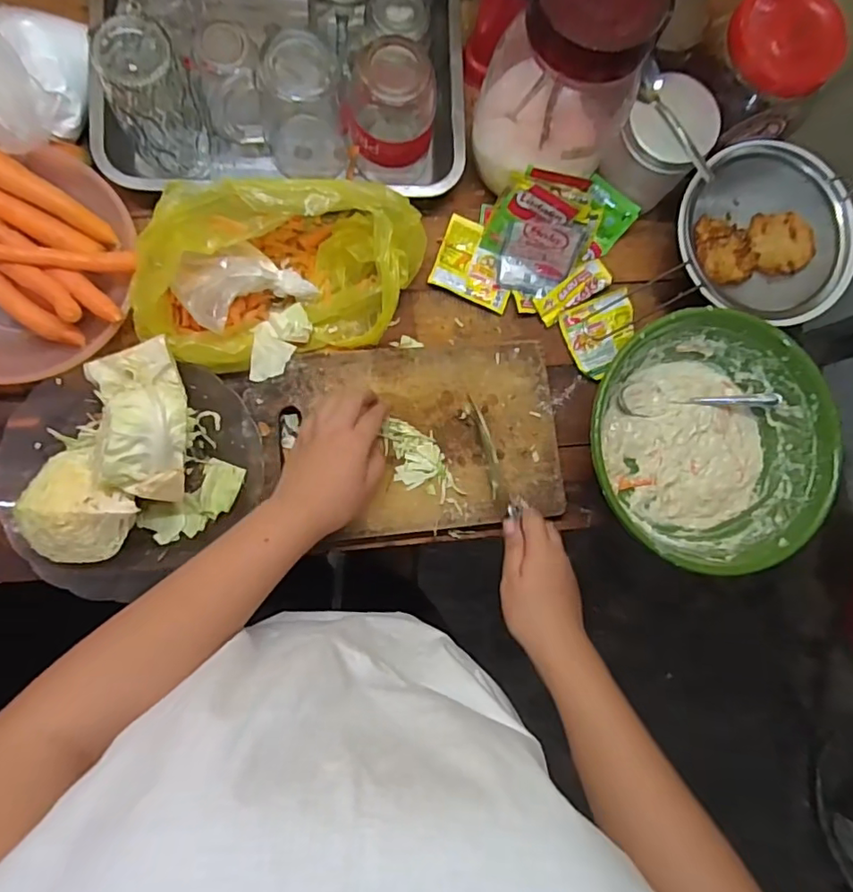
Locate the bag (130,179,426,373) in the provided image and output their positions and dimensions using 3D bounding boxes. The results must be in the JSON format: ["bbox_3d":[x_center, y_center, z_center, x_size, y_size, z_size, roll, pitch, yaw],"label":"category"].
[{"bbox_3d":[-0.128,-0.158,0.507,0.257,0.099,0.134,-13,87,-9],"label":"bag"}]

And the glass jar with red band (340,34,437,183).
[{"bbox_3d":[-0.034,-0.307,0.532,0.079,0.120,0.069,31,82,-4],"label":"glass jar with red band"}]

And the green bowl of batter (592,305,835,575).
[{"bbox_3d":[0.267,-0.003,0.558,0.229,0.082,0.233,1,85,-8],"label":"green bowl of batter"}]

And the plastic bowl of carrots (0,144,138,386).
[{"bbox_3d":[-0.372,-0.160,0.503,0.206,0.056,0.206,1,85,-8],"label":"plastic bowl of carrots"}]

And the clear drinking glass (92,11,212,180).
[{"bbox_3d":[-0.240,-0.304,0.499,0.066,0.126,0.072,1,85,-8],"label":"clear drinking glass"}]

